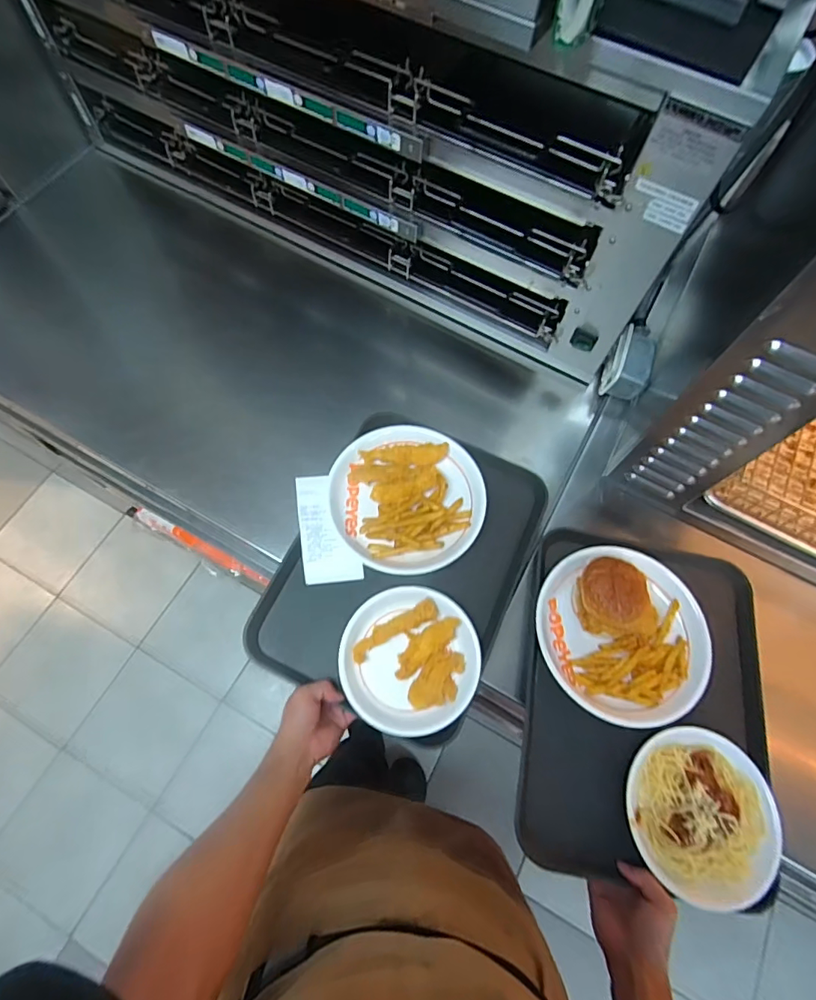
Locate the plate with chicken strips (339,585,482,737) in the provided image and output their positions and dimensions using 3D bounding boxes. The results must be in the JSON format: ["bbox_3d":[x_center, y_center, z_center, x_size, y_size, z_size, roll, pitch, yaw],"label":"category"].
[{"bbox_3d":[0.004,0.197,0.620,0.165,0.028,0.173,-1,70,2],"label":"plate with chicken strips"}]

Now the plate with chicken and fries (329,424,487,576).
[{"bbox_3d":[0.001,-0.003,0.703,0.207,0.038,0.209,-1,70,2],"label":"plate with chicken and fries"}]

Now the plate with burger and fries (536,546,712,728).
[{"bbox_3d":[0.277,0.166,0.630,0.206,0.070,0.216,-1,70,2],"label":"plate with burger and fries"}]

